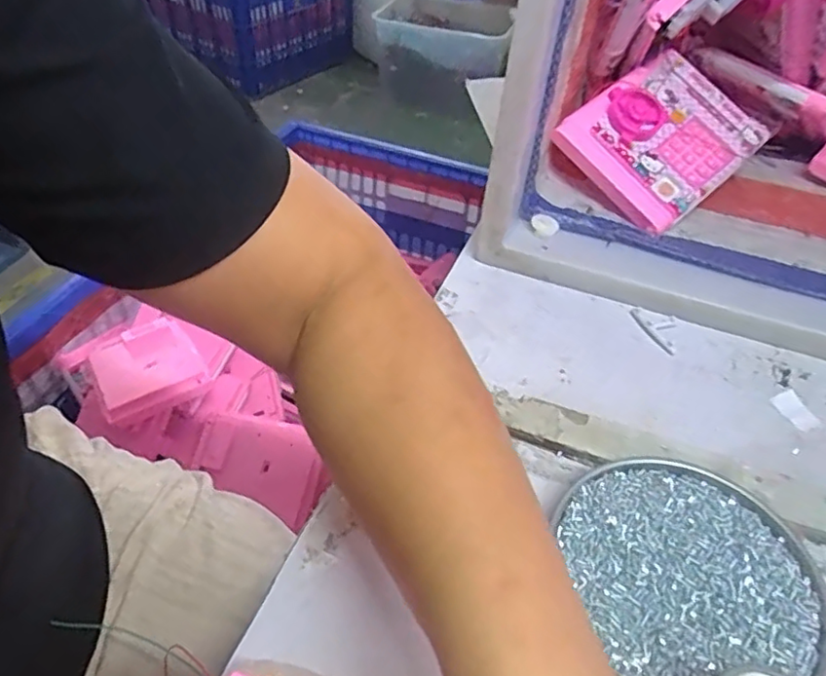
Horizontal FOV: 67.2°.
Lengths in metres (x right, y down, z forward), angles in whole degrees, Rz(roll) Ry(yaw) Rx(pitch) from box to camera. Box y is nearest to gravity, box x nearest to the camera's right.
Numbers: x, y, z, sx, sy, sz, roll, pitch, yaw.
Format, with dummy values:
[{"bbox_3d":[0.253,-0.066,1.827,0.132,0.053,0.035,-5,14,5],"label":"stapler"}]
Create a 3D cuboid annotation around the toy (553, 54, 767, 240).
[{"bbox_3d":[0.225,-0.183,0.555,0.158,0.024,0.128,-38,80,-17],"label":"toy"}]

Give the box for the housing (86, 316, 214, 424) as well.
[{"bbox_3d":[-0.346,0.037,0.807,0.127,0.027,0.146,-23,50,-24],"label":"housing"}]

